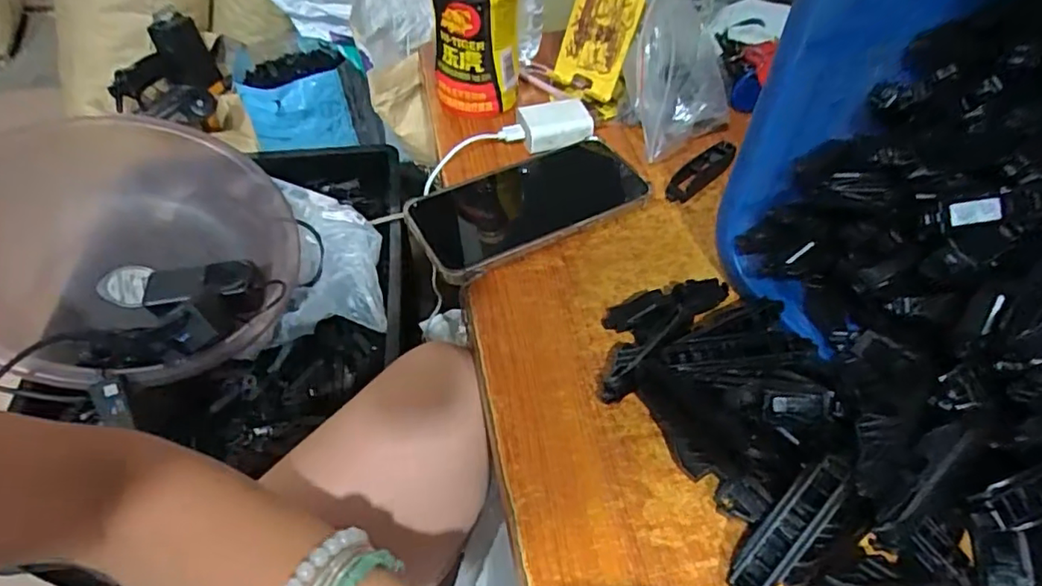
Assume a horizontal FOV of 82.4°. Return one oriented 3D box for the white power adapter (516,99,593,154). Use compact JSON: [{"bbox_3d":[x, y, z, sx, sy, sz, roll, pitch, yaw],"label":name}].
[{"bbox_3d":[0.026,-0.135,0.479,0.056,0.021,0.045,-8,50,-8],"label":"white power adapter"}]

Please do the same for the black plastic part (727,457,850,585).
[{"bbox_3d":[0.119,0.105,0.266,0.020,0.013,0.076,39,87,28],"label":"black plastic part"}]

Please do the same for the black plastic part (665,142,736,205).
[{"bbox_3d":[0.137,-0.093,0.454,0.072,0.017,0.018,-35,58,-27],"label":"black plastic part"}]

